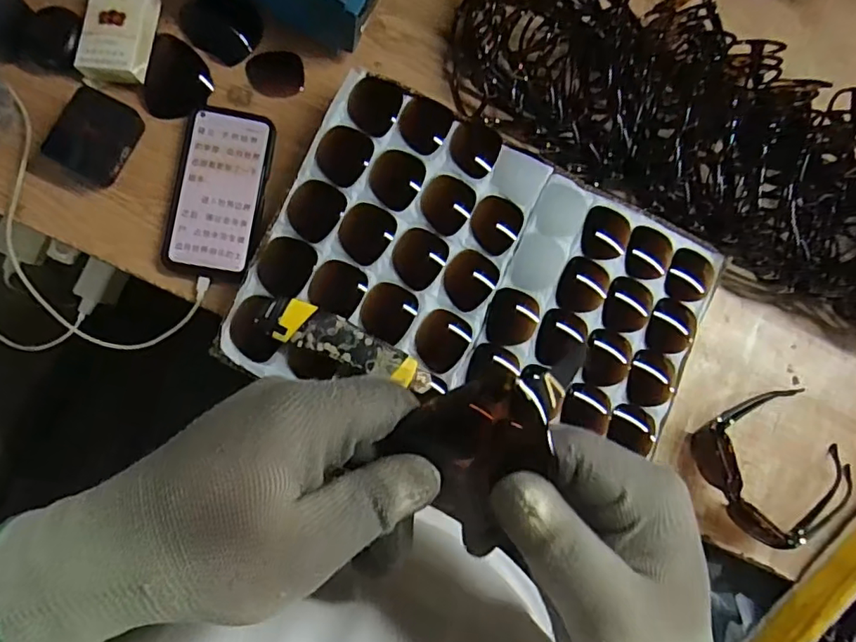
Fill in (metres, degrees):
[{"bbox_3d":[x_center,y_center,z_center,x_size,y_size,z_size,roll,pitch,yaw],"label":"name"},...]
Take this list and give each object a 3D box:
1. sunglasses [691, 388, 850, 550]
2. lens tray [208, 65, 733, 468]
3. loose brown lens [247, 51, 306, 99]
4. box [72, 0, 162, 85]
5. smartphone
[{"bbox_3d":[0.371,0.147,0.574,0.162,0.056,0.145,-24,89,-9],"label":"sunglasses"},{"bbox_3d":[0.061,-0.031,0.536,0.432,0.062,0.313,16,83,-7],"label":"lens tray"},{"bbox_3d":[-0.153,-0.249,0.557,0.054,0.006,0.045,-15,88,-9],"label":"loose brown lens"},{"bbox_3d":[-0.290,-0.271,0.516,0.064,0.023,0.094,10,84,-7],"label":"box"},{"bbox_3d":[-0.199,-0.123,0.530,0.079,0.009,0.162,10,84,-7],"label":"smartphone"}]

